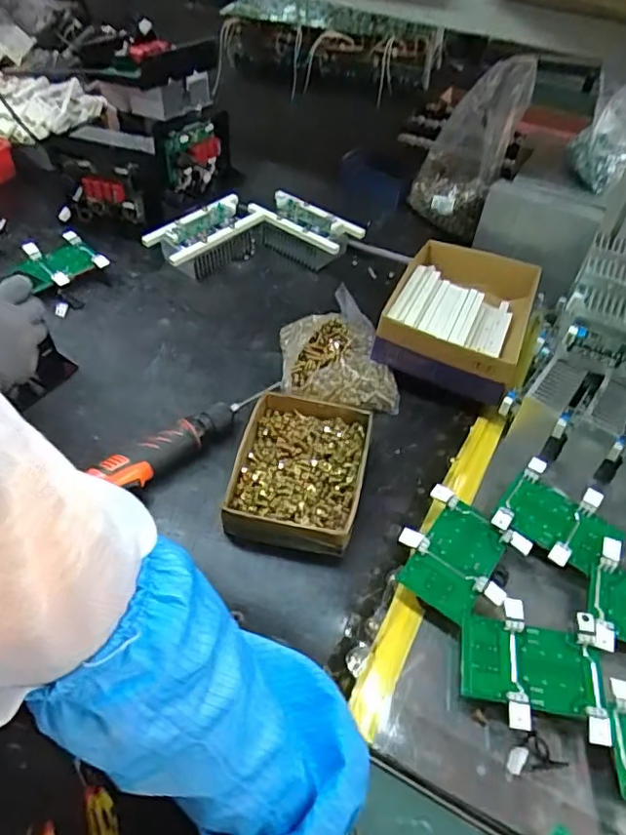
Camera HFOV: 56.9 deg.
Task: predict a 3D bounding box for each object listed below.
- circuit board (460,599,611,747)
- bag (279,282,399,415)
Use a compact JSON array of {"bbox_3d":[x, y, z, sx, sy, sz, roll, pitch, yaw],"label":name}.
[{"bbox_3d":[0.188,0.213,0.499,0.113,0.017,0.102,11,47,5],"label":"circuit board"},{"bbox_3d":[0.030,-0.084,0.749,0.143,0.047,0.179,0,47,-5],"label":"bag"}]

